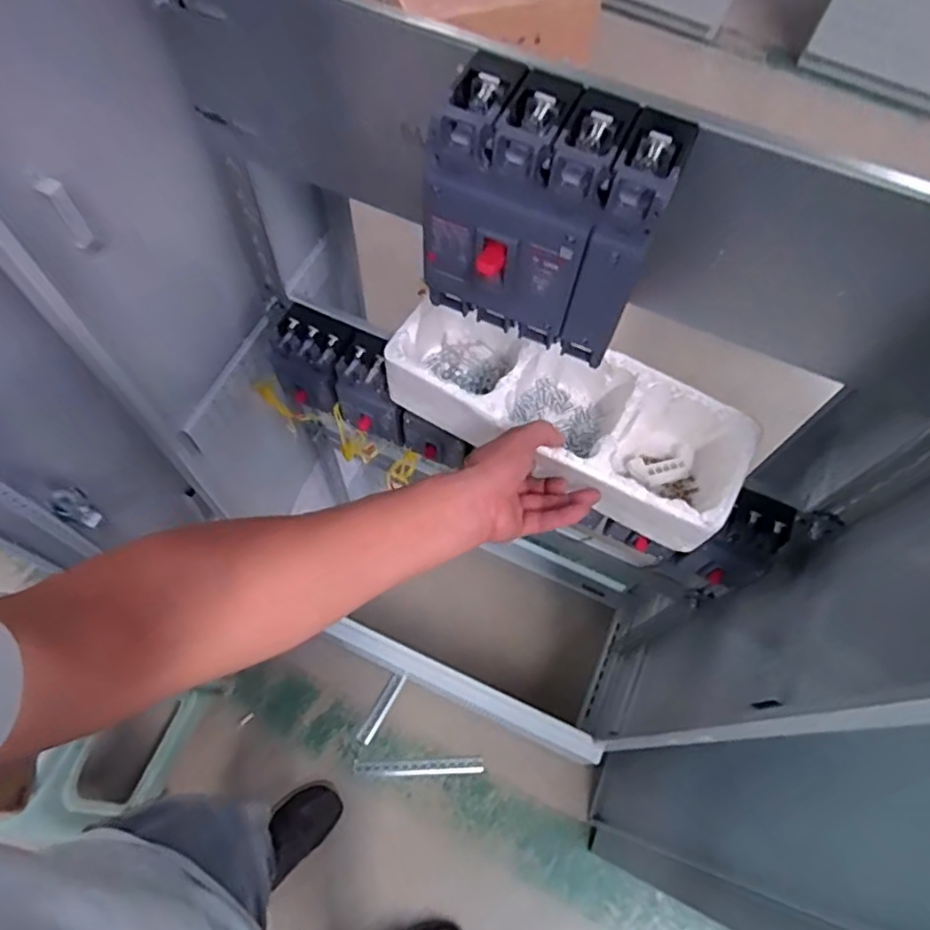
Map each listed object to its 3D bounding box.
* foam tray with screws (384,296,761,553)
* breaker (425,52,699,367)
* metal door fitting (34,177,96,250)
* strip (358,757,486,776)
[{"bbox_3d":[0.094,-0.053,0.626,0.339,0.097,0.128,28,69,14],"label":"foam tray with screws"},{"bbox_3d":[0.047,-0.156,0.436,0.149,0.156,0.094,26,68,9],"label":"breaker"},{"bbox_3d":[-0.291,-0.184,0.473,0.016,0.064,0.009,-34,72,-15],"label":"metal door fitting"},{"bbox_3d":[-0.098,0.651,1.393,0.269,0.009,0.031,-1,67,-2],"label":"strip"}]

